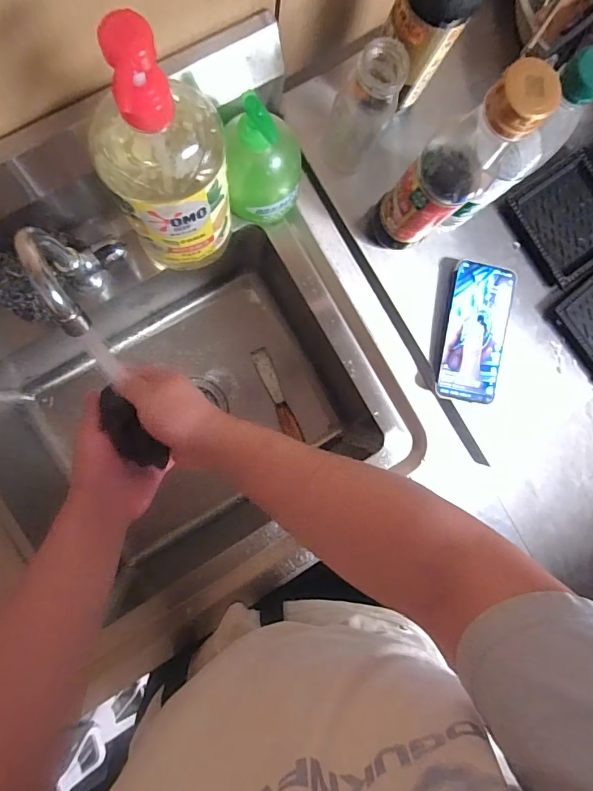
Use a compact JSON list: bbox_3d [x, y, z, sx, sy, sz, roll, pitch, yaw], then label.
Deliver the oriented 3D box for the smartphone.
[{"bbox_3d":[0.214,-0.076,0.535,0.075,0.009,0.163,11,88,-6],"label":"smartphone"}]

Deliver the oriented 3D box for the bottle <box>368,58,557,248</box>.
[{"bbox_3d":[0.132,-0.191,0.415,0.057,0.258,0.056,-26,94,-7],"label":"bottle"}]

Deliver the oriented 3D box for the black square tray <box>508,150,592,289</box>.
[{"bbox_3d":[0.342,-0.221,0.556,0.129,0.020,0.129,-33,95,-6],"label":"black square tray"}]

